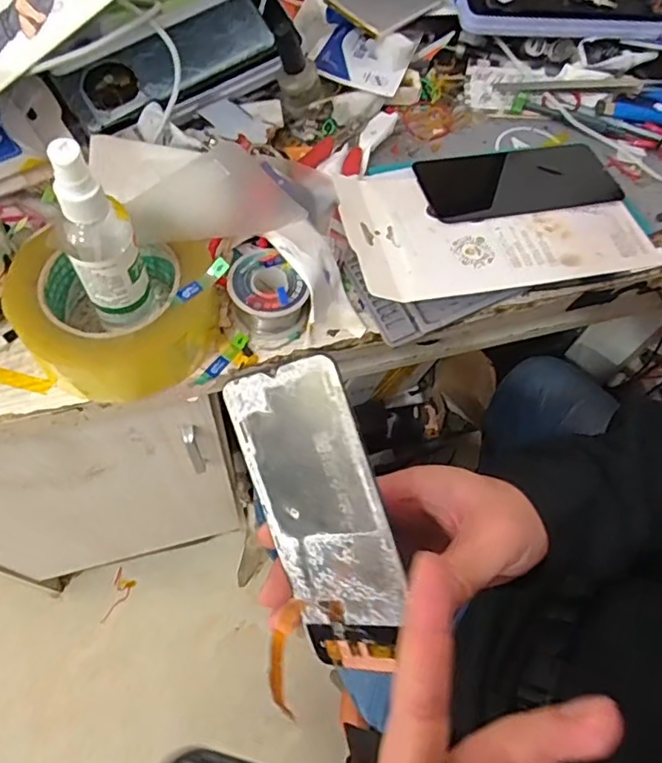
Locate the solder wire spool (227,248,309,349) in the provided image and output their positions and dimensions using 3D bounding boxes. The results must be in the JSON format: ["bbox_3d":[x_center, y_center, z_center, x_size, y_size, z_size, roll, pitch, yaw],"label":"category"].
[{"bbox_3d":[-0.043,-0.055,0.378,0.044,0.033,0.054,-32,69,-17],"label":"solder wire spool"}]

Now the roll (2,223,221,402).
[{"bbox_3d":[-0.135,-0.044,0.355,0.111,0.052,0.105,1,63,-3],"label":"roll"}]

